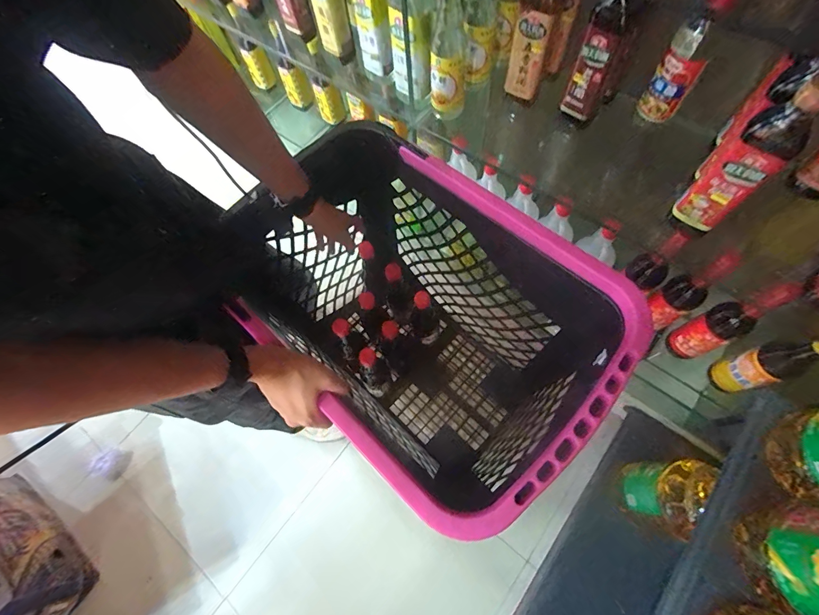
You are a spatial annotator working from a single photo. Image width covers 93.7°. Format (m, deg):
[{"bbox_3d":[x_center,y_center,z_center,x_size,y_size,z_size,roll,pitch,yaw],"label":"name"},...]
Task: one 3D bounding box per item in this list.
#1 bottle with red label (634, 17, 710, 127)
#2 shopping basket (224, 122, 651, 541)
[{"bbox_3d":[0.427,-0.370,0.628,0.058,0.155,0.057,28,70,15],"label":"bottle with red label"},{"bbox_3d":[-0.013,0.039,0.726,0.358,0.472,0.614,-43,70,-15],"label":"shopping basket"}]

